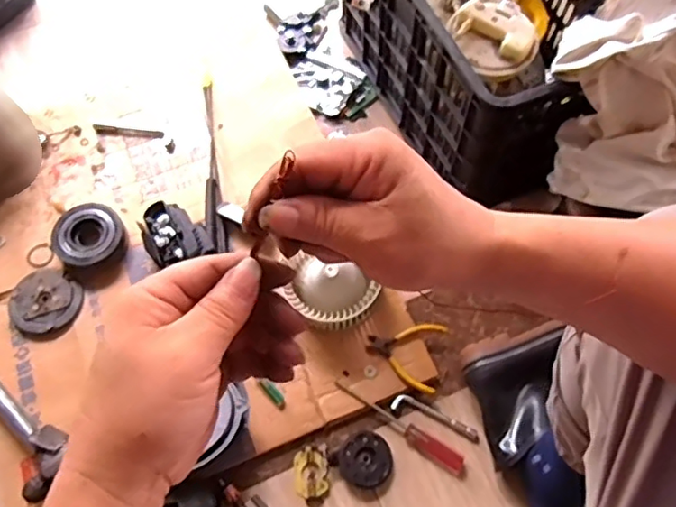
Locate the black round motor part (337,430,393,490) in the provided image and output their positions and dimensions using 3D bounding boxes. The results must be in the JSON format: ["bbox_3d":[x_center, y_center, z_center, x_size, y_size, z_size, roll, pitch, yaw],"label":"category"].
[{"bbox_3d":[0.037,0.268,0.758,0.068,0.016,0.067,-1,63,1],"label":"black round motor part"}]

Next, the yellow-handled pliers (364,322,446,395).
[{"bbox_3d":[0.091,0.135,0.803,0.100,0.013,0.091,11,64,7],"label":"yellow-handled pliers"}]

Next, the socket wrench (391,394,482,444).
[{"bbox_3d":[0.132,0.220,0.782,0.121,0.013,0.023,22,66,12],"label":"socket wrench"}]

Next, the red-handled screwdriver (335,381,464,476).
[{"bbox_3d":[0.081,0.229,0.776,0.193,0.017,0.027,30,68,15],"label":"red-handled screwdriver"}]

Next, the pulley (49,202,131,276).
[{"bbox_3d":[-0.376,-0.026,0.880,0.106,0.041,0.098,41,71,19],"label":"pulley"}]

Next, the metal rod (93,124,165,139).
[{"bbox_3d":[-0.346,-0.199,0.961,0.116,0.005,0.017,7,64,5],"label":"metal rod"}]

